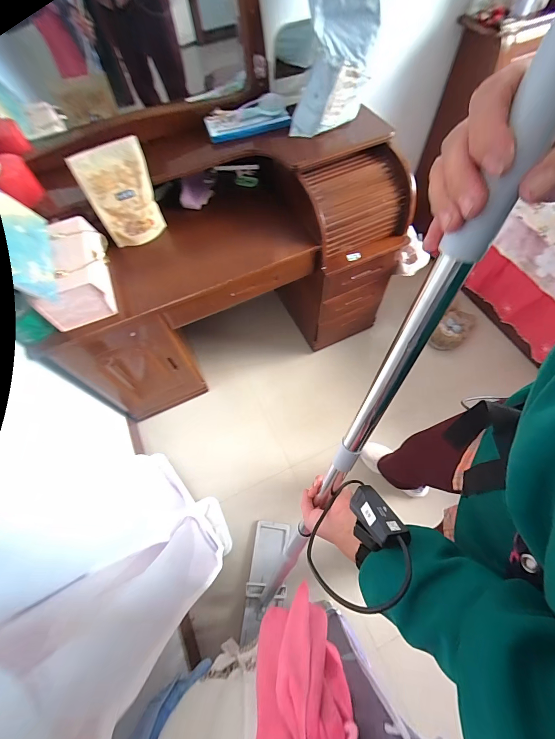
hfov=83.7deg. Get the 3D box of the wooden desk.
[{"bbox_3d":[-0.183,-0.377,1.132,1.130,0.643,0.572,-21,64,-8],"label":"wooden desk"}]

